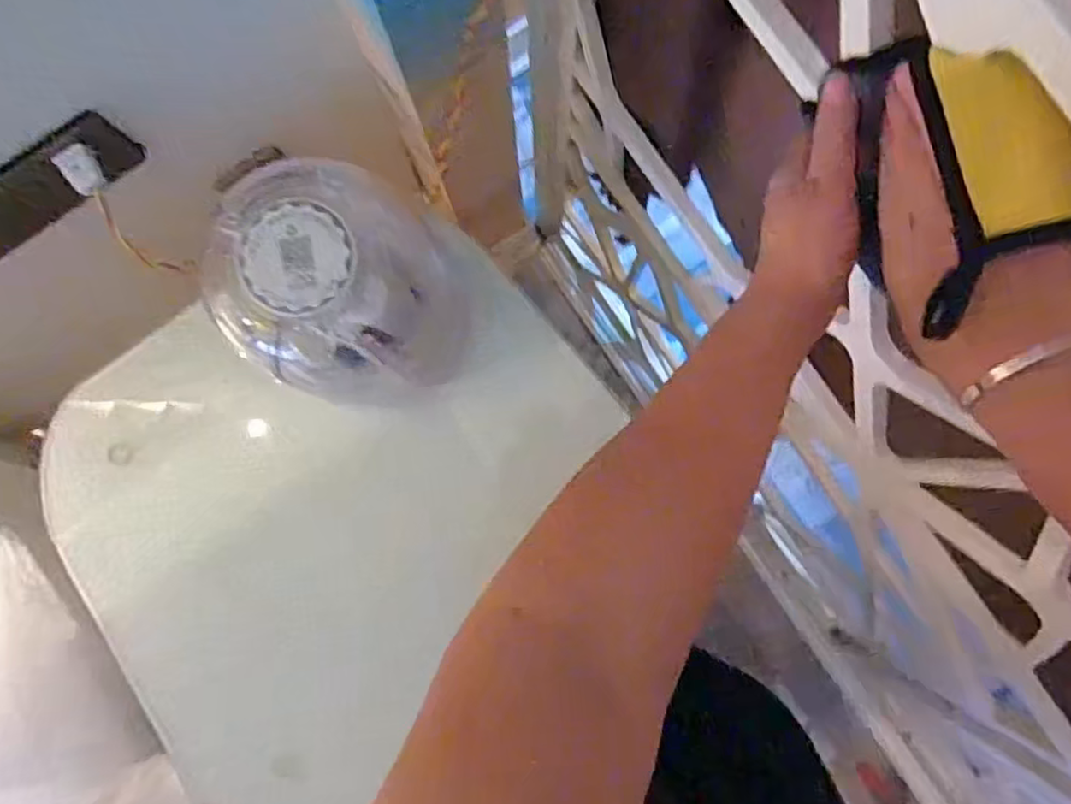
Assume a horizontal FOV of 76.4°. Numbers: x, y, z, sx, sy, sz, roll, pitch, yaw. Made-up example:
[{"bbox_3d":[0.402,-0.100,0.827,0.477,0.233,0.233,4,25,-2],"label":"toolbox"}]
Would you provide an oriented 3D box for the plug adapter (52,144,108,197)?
[{"bbox_3d":[-0.427,-0.217,0.643,0.027,0.026,0.050,-31,87,-1],"label":"plug adapter"}]

